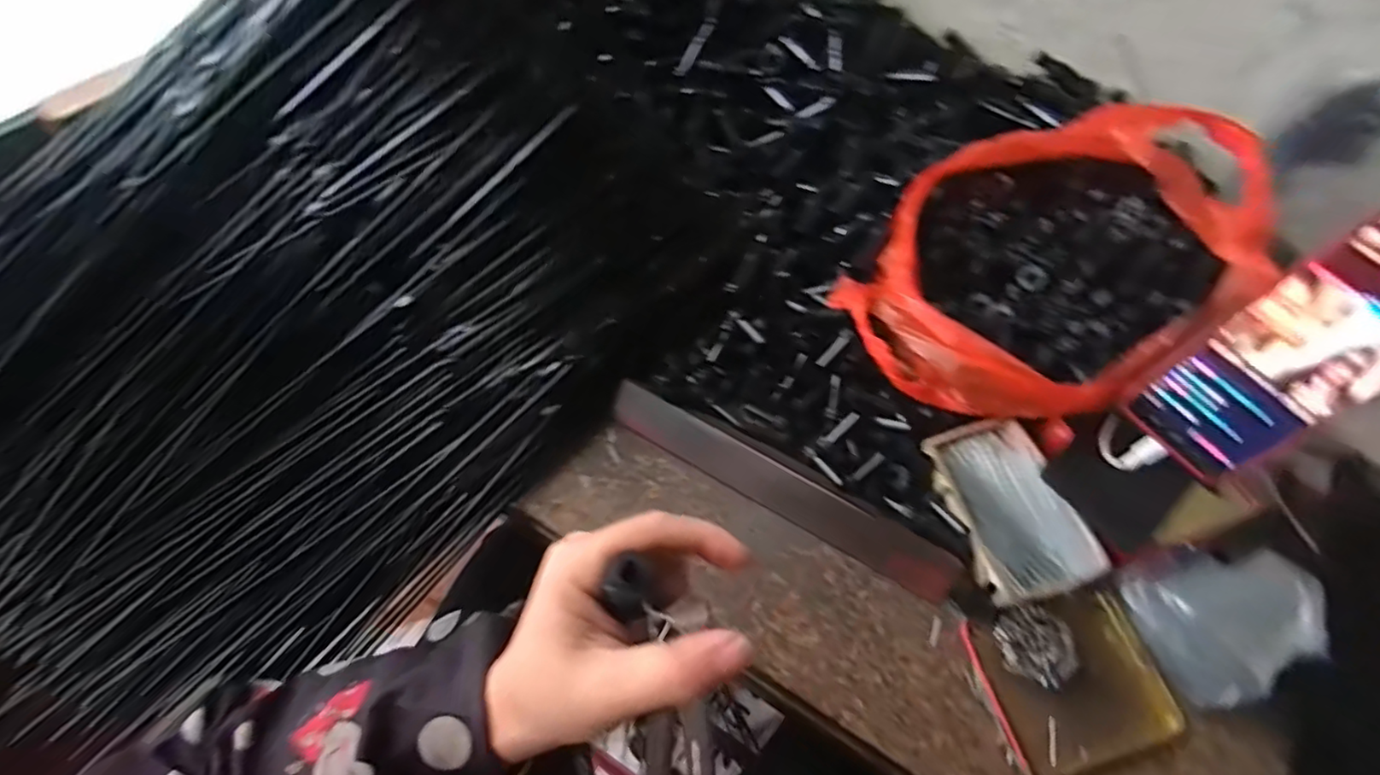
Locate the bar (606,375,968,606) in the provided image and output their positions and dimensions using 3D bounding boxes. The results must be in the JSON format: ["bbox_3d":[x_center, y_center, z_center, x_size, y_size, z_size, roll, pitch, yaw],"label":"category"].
[{"bbox_3d":[0.066,0.076,0.464,0.281,0.019,0.037,29,88,8],"label":"bar"}]

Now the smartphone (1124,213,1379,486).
[{"bbox_3d":[0.356,-0.017,0.352,0.015,0.161,0.075,-9,54,-48],"label":"smartphone"}]

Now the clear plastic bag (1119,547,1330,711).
[{"bbox_3d":[0.370,0.153,0.417,0.112,0.041,0.094,-20,62,-15],"label":"clear plastic bag"}]

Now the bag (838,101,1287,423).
[{"bbox_3d":[0.255,-0.098,0.443,0.247,0.126,0.216,-30,65,-19],"label":"bag"}]

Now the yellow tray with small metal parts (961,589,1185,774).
[{"bbox_3d":[0.260,0.195,0.402,0.118,0.023,0.100,-11,61,-10],"label":"yellow tray with small metal parts"}]

